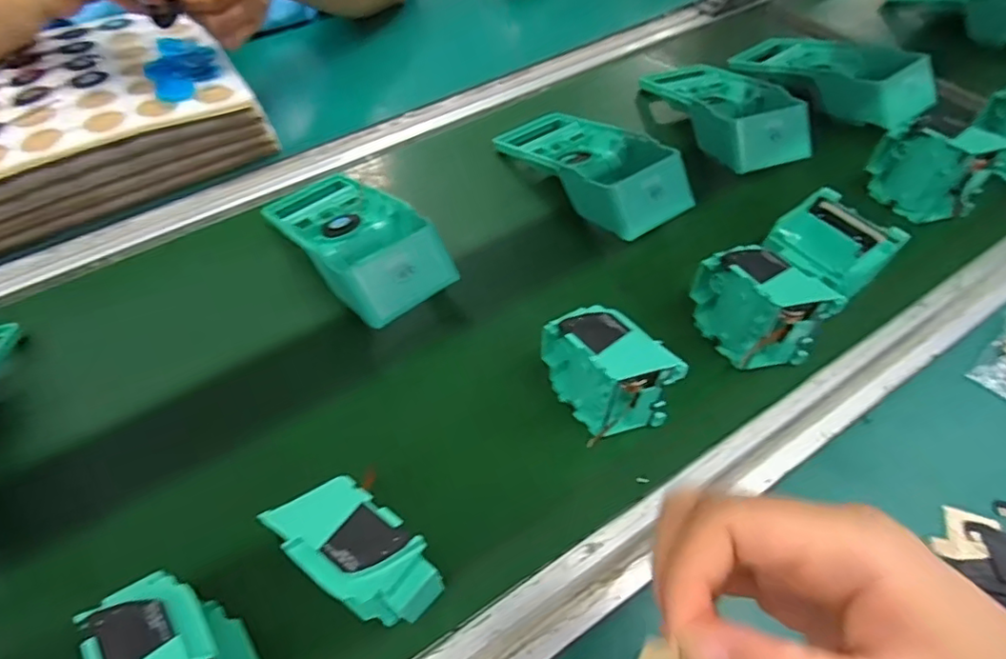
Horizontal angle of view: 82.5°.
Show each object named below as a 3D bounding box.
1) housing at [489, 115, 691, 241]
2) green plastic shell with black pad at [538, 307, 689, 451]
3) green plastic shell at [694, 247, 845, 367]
[{"bbox_3d":[0.073,-0.149,0.509,0.095,0.056,0.193,-29,58,-20],"label":"housing"},{"bbox_3d":[0.062,0.029,0.364,0.048,0.079,0.081,-33,59,-22],"label":"green plastic shell with black pad"},{"bbox_3d":[0.172,-0.016,0.392,0.039,0.076,0.077,-25,57,-17],"label":"green plastic shell"}]

